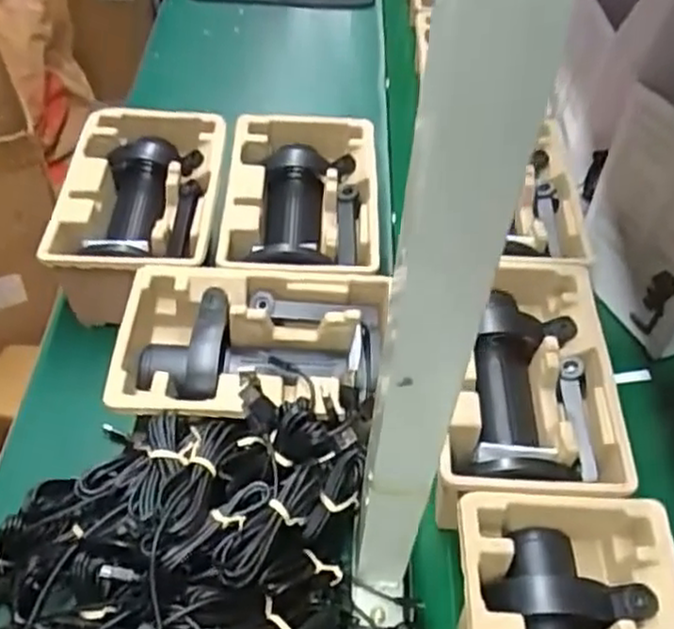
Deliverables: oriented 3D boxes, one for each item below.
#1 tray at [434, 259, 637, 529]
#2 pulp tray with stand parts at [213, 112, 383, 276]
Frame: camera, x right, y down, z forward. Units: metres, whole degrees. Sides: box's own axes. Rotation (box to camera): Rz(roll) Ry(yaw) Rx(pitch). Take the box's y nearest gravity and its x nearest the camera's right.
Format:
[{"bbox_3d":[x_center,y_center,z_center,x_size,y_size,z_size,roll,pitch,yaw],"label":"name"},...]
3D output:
[{"bbox_3d":[0.153,0.066,0.616,0.139,0.083,0.240,3,53,2],"label":"tray"},{"bbox_3d":[-0.034,-0.105,0.731,0.144,0.080,0.220,0,53,0],"label":"pulp tray with stand parts"}]

